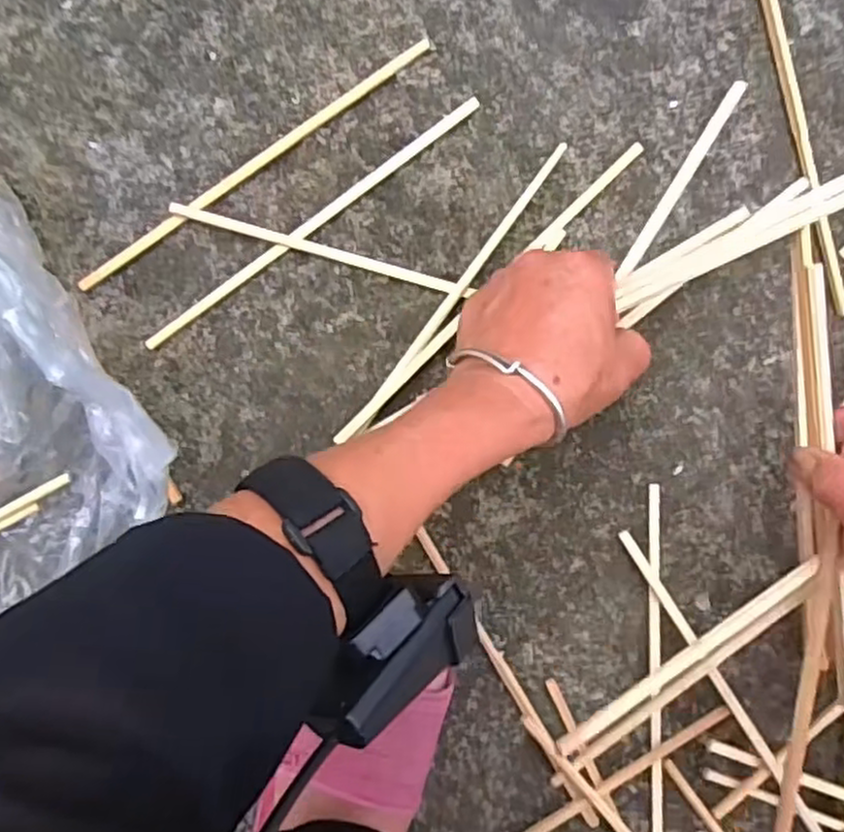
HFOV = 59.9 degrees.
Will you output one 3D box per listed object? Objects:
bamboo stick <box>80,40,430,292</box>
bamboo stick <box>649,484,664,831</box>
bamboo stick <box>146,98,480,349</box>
[{"bbox_3d":[-0.094,-0.136,0.405,0.230,0.007,0.008,-33,96,6],"label":"bamboo stick"},{"bbox_3d":[0.140,0.156,0.439,0.009,0.009,0.230,-3,98,2],"label":"bamboo stick"},{"bbox_3d":[-0.064,-0.106,0.411,0.225,0.004,0.008,-35,96,6],"label":"bamboo stick"}]

